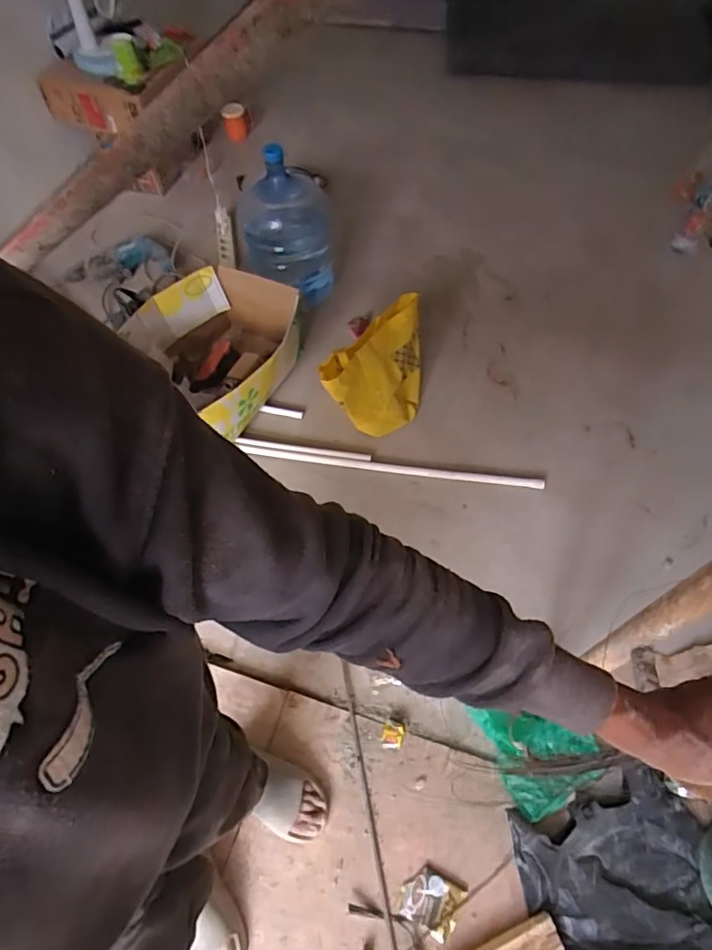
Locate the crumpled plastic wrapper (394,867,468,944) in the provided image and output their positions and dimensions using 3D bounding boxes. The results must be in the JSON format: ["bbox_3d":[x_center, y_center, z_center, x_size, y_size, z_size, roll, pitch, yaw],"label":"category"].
[{"bbox_3d":[0.141,0.804,0.998,0.109,0.014,0.095,23,63,17],"label":"crumpled plastic wrapper"}]

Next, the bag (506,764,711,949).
[{"bbox_3d":[0.494,0.753,0.972,0.353,0.060,0.361,-11,58,-2],"label":"bag"}]

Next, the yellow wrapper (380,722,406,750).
[{"bbox_3d":[0.079,0.565,1.148,0.047,0.007,0.053,14,61,13],"label":"yellow wrapper"}]

